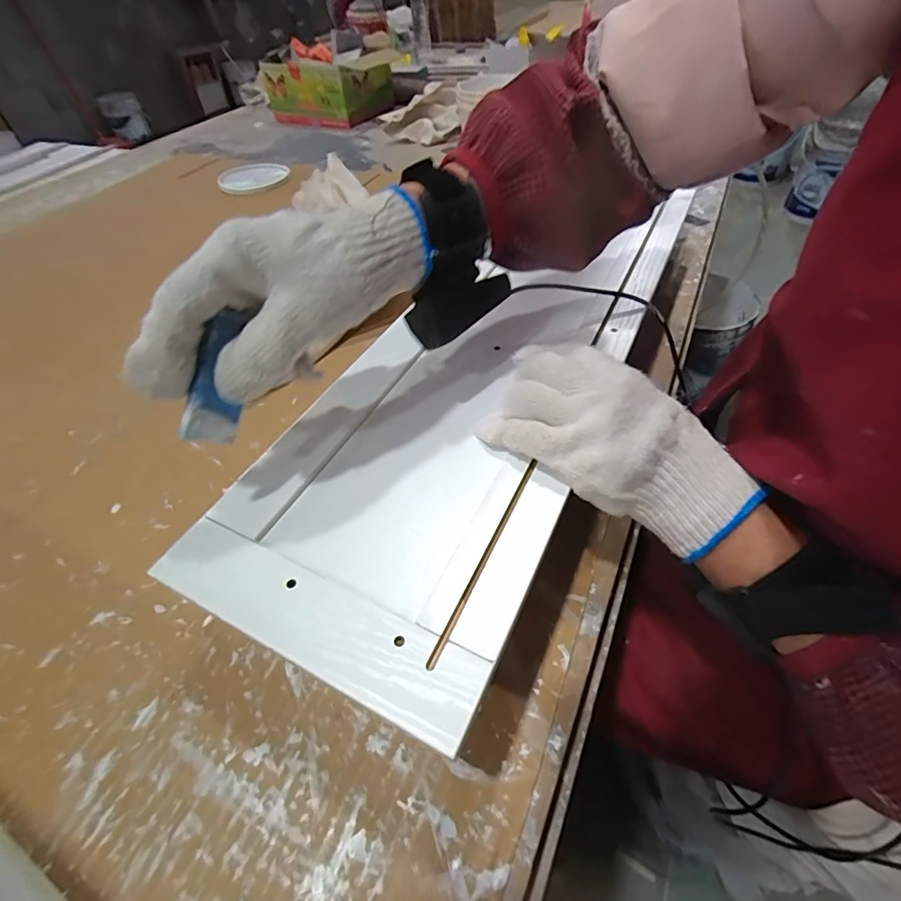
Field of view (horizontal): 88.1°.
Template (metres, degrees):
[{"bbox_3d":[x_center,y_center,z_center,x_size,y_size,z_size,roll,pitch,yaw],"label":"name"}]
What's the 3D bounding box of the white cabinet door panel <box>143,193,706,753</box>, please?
[{"bbox_3d":[0.029,-0.059,0.331,0.179,0.013,0.435,22,54,21],"label":"white cabinet door panel"}]

